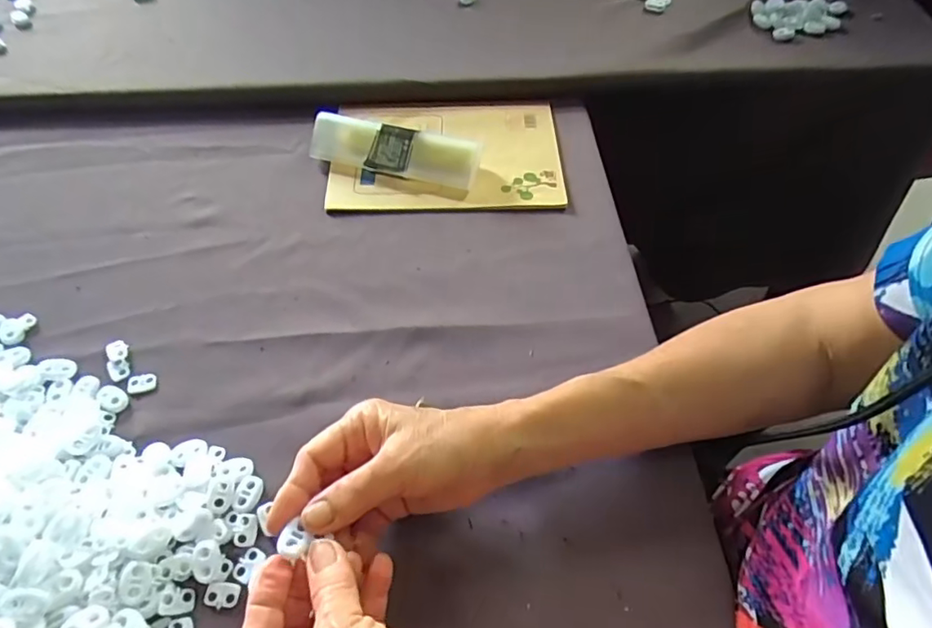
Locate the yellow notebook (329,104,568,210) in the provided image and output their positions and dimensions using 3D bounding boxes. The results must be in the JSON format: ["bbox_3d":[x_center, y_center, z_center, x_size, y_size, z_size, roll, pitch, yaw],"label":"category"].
[{"bbox_3d":[-0.018,-0.153,0.523,0.205,0.012,0.146,0,56,0],"label":"yellow notebook"}]

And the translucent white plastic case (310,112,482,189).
[{"bbox_3d":[-0.067,-0.147,0.510,0.155,0.027,0.038,12,57,8],"label":"translucent white plastic case"}]

